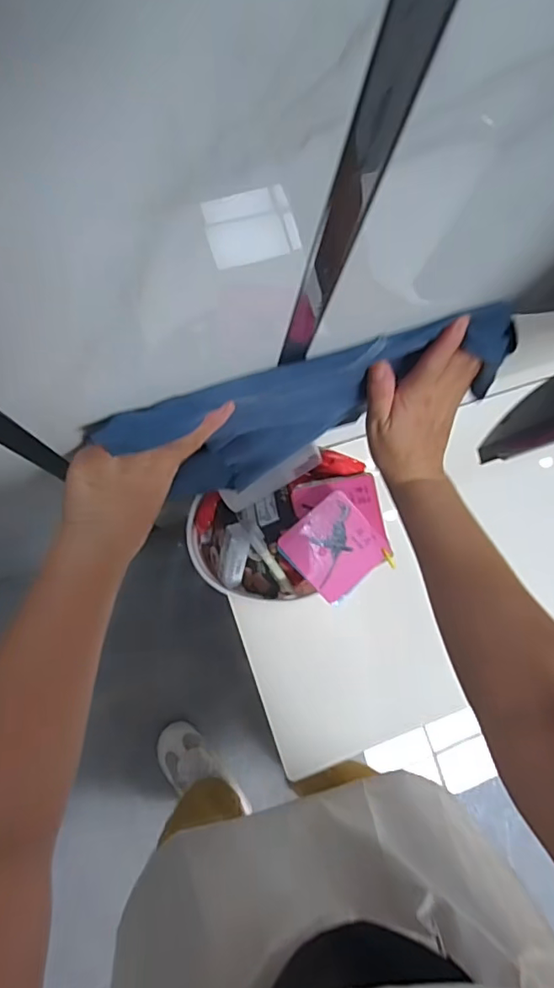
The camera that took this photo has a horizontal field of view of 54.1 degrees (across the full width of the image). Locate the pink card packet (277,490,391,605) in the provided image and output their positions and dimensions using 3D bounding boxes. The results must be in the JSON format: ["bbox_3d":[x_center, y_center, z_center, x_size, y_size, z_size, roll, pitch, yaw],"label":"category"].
[{"bbox_3d":[0.062,0.057,0.584,0.092,0.016,0.092,-41,89,3],"label":"pink card packet"}]

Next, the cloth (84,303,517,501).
[{"bbox_3d":[0.027,-0.061,0.449,0.308,0.188,0.043,-18,85,-8],"label":"cloth"}]

